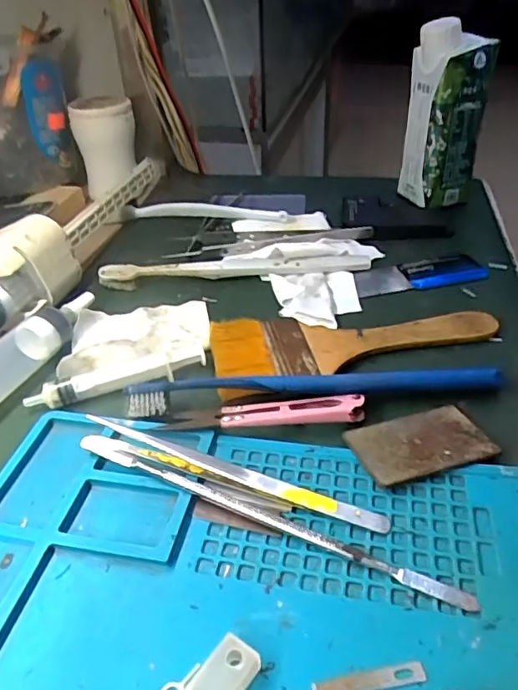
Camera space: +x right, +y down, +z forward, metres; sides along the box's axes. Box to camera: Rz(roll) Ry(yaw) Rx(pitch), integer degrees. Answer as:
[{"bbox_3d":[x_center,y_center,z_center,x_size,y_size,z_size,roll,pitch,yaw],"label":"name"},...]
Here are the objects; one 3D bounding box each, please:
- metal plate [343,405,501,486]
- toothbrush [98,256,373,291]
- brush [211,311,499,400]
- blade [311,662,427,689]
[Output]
[{"bbox_3d":[0.072,0.043,0.248,0.059,0.006,0.037,-14,38,-14],"label":"metal plate"},{"bbox_3d":[-0.015,-0.053,0.376,0.183,0.012,0.012,-4,37,-2],"label":"toothbrush"},{"bbox_3d":[0.054,-0.005,0.311,0.160,0.008,0.061,-10,37,-9],"label":"brush"},{"bbox_3d":[0.034,0.104,0.172,0.036,0.004,0.006,-7,37,-5],"label":"blade"}]

